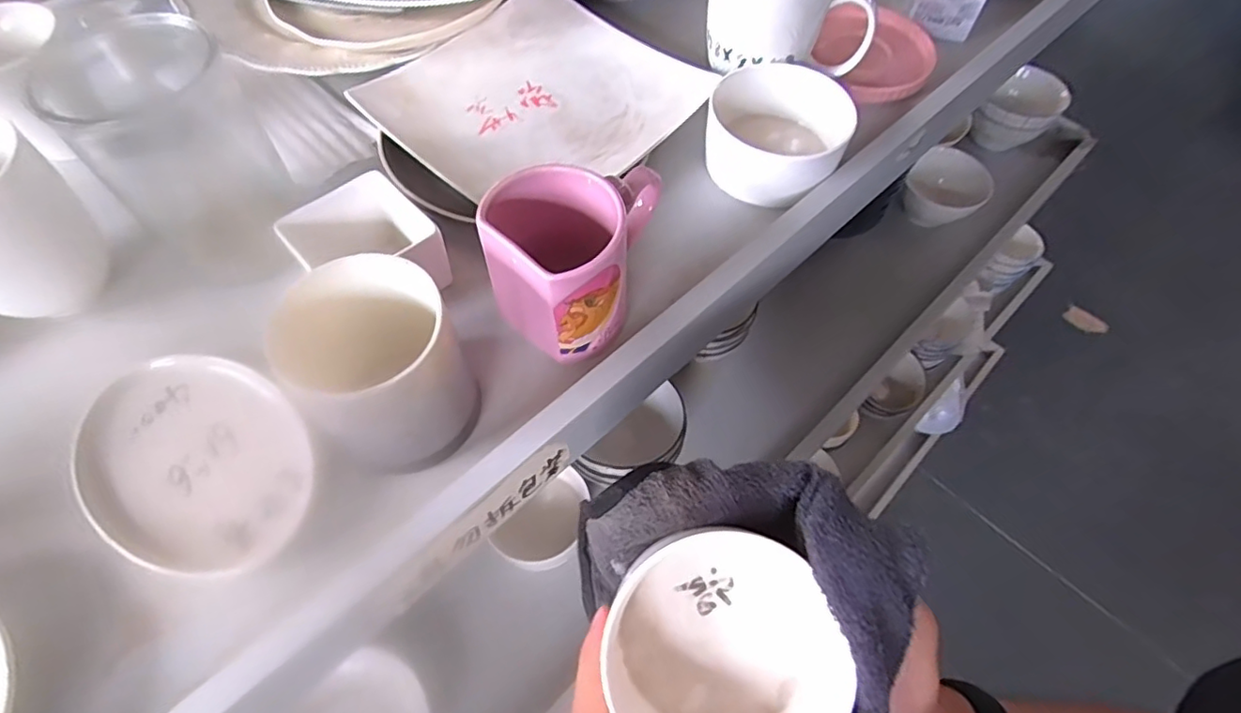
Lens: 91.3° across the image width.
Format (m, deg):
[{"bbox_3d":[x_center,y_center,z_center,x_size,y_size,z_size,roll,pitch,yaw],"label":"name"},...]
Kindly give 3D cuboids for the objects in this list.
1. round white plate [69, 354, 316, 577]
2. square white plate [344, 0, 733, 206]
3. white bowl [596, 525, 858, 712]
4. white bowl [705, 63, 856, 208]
[{"bbox_3d":[-0.230,0.054,0.329,0.140,0.009,0.097,31,63,16],"label":"round white plate"},{"bbox_3d":[-0.058,-0.200,0.457,0.198,0.023,0.213,38,65,19],"label":"square white plate"},{"bbox_3d":[0.047,0.131,0.272,0.103,0.049,0.099,1,61,-2],"label":"white bowl"},{"bbox_3d":[0.114,-0.163,0.448,0.096,0.049,0.095,1,59,-1],"label":"white bowl"}]

